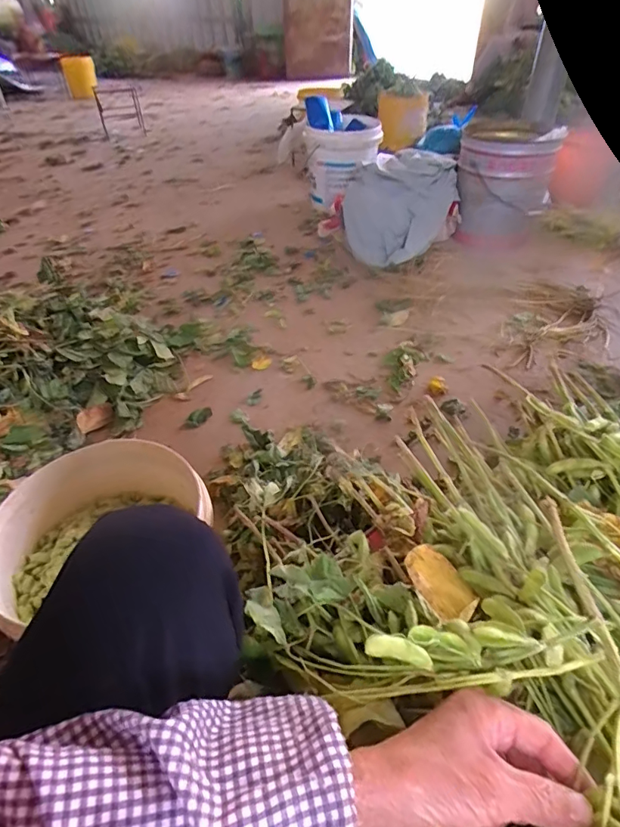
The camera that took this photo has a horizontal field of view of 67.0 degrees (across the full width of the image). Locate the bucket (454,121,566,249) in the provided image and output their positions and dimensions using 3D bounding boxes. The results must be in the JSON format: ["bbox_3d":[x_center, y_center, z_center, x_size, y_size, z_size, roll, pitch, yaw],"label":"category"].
[{"bbox_3d":[0.661,-0.805,1.615,0.296,0.298,0.364,14,43,16],"label":"bucket"}]

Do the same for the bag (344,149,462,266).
[{"bbox_3d":[0.292,-0.681,1.552,0.344,0.248,0.348,11,43,12],"label":"bag"}]

